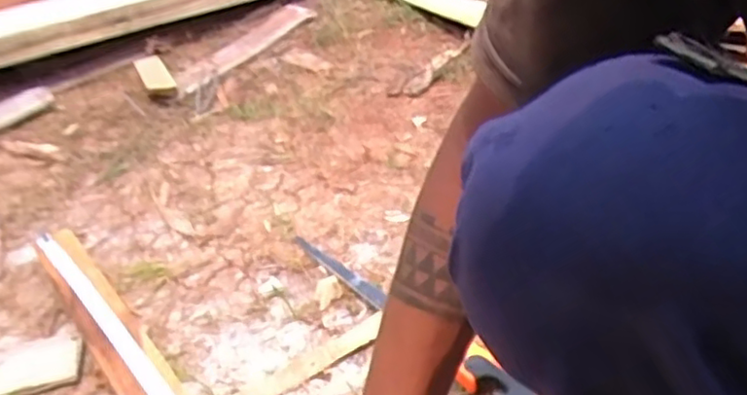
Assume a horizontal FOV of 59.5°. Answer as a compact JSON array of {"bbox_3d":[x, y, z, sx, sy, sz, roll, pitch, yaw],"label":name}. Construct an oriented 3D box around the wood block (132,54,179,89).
[{"bbox_3d":[-0.517,-0.288,1.548,0.066,0.030,0.196,-22,39,-19],"label":"wood block"}]

